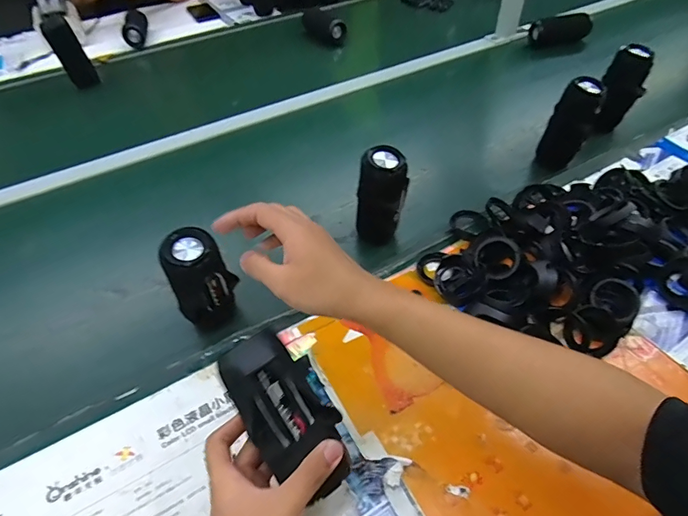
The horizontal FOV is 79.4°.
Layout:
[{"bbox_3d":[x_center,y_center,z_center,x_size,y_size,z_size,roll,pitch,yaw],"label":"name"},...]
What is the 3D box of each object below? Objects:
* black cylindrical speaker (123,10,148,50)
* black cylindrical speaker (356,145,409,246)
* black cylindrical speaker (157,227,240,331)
[{"bbox_3d":[-0.624,-0.690,1.243,0.057,0.061,0.142,-10,49,-6],"label":"black cylindrical speaker"},{"bbox_3d":[0.056,-0.088,0.612,0.055,0.145,0.057,27,55,23],"label":"black cylindrical speaker"},{"bbox_3d":[-0.178,0.031,0.520,0.069,0.132,0.051,-29,53,-22],"label":"black cylindrical speaker"}]

